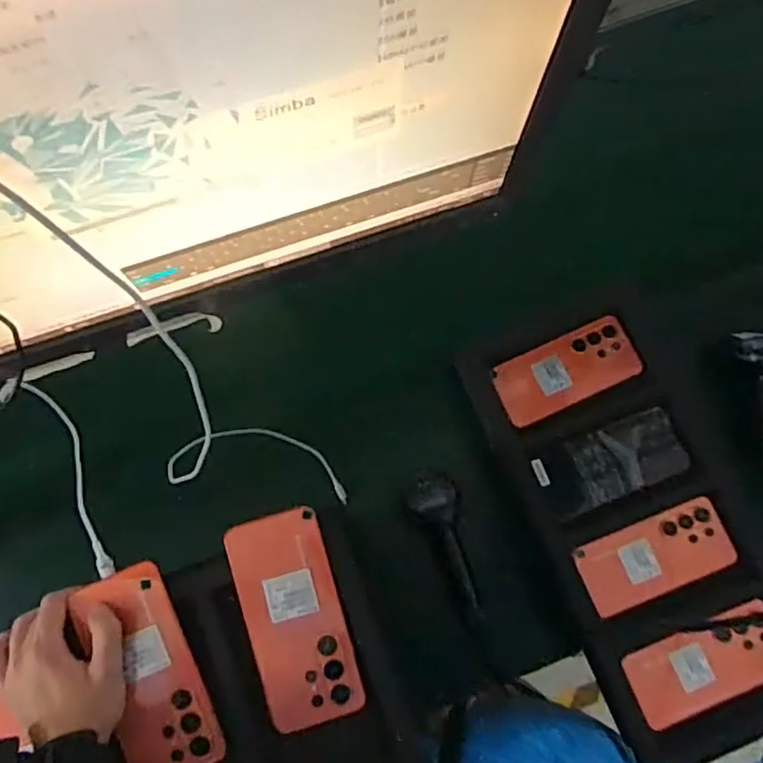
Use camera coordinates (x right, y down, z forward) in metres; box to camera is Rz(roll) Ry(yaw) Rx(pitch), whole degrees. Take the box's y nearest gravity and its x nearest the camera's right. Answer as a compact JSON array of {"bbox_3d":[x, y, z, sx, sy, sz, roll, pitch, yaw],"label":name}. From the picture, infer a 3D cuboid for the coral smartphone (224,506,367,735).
[{"bbox_3d":[-0.071,0.192,0.537,0.079,0.004,0.166,-15,82,-5],"label":"coral smartphone"}]

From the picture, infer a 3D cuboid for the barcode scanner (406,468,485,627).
[{"bbox_3d":[0.072,0.186,0.749,0.061,0.079,0.182,-14,74,-3],"label":"barcode scanner"}]

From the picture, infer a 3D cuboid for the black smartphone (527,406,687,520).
[{"bbox_3d":[0.256,0.088,0.729,0.170,0.012,0.080,-18,74,-4],"label":"black smartphone"}]

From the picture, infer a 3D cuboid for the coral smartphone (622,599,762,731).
[{"bbox_3d":[0.324,0.282,0.653,0.157,0.013,0.069,-25,57,1],"label":"coral smartphone"}]

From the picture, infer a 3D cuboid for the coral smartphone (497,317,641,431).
[{"bbox_3d":[0.215,-0.011,0.767,0.165,0.010,0.077,-24,83,-4],"label":"coral smartphone"}]

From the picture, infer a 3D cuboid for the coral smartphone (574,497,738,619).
[{"bbox_3d":[0.291,0.185,0.696,0.166,0.013,0.073,-21,74,-5],"label":"coral smartphone"}]

